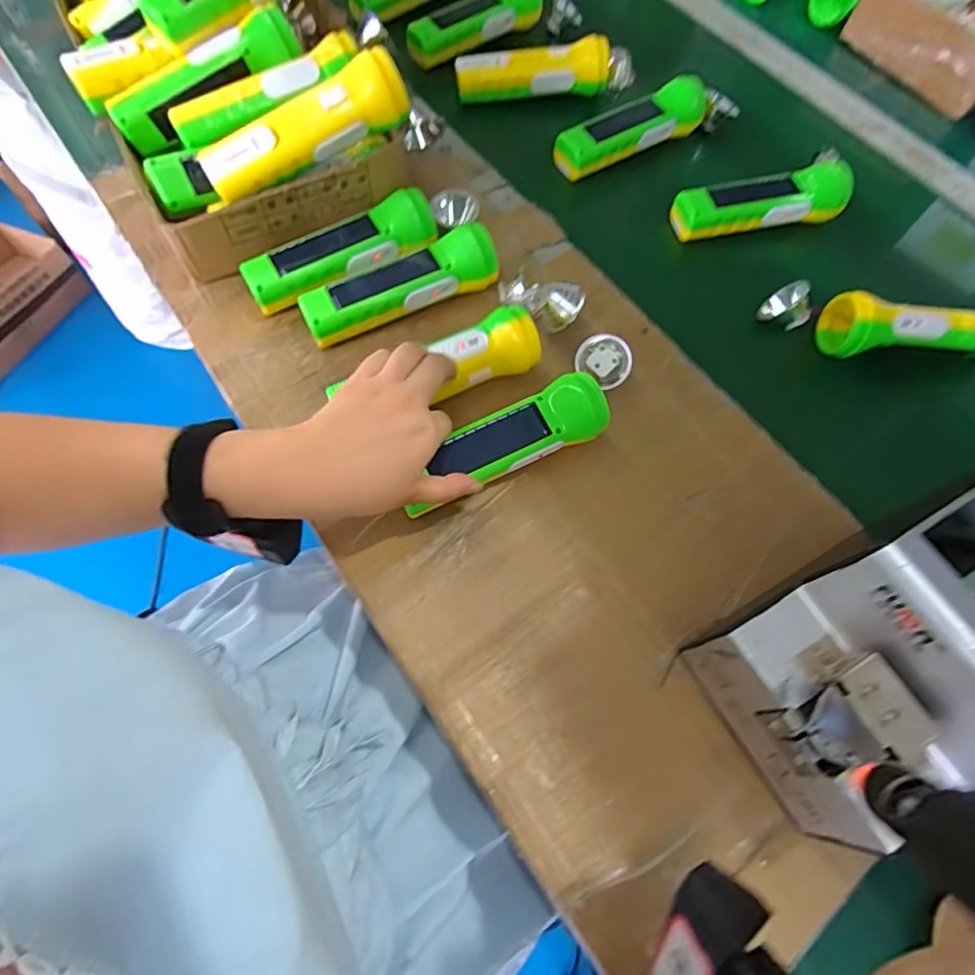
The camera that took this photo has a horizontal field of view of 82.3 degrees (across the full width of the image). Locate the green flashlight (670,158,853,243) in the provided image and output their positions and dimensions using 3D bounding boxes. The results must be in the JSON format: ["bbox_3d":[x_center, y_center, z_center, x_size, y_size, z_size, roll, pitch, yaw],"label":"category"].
[{"bbox_3d":[0.271,-0.279,0.551,0.184,0.047,0.045,-7,66,-6],"label":"green flashlight"}]

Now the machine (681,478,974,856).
[{"bbox_3d":[0.238,0.093,0.317,0.179,0.145,0.123,-28,70,-14],"label":"machine"}]

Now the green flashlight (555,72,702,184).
[{"bbox_3d":[0.153,-0.377,0.581,0.179,0.037,0.052,-27,69,-14],"label":"green flashlight"}]

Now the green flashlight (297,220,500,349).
[{"bbox_3d":[-0.072,-0.168,0.468,0.167,0.044,0.048,-23,68,-13],"label":"green flashlight"}]

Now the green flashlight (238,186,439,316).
[{"bbox_3d":[-0.123,-0.199,0.478,0.166,0.044,0.054,-32,71,-16],"label":"green flashlight"}]

